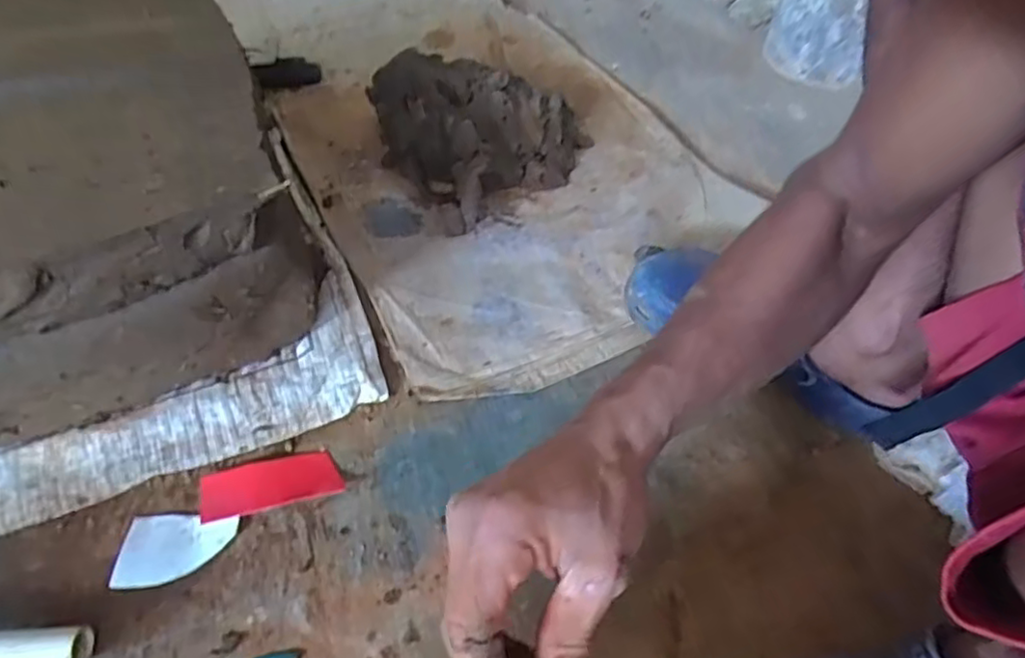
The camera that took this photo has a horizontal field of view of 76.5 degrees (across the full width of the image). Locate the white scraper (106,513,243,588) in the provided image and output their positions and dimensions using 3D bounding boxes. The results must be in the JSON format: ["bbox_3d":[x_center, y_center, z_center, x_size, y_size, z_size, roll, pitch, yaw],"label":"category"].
[{"bbox_3d":[-0.254,0.167,0.493,0.079,0.005,0.053,1,56,-3],"label":"white scraper"}]

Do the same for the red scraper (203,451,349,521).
[{"bbox_3d":[-0.196,0.124,0.526,0.107,0.007,0.045,-11,53,-13],"label":"red scraper"}]

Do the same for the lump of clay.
[{"bbox_3d":[-0.033,-0.251,0.778,0.240,0.099,0.213,-31,60,-26],"label":"lump of clay"}]

